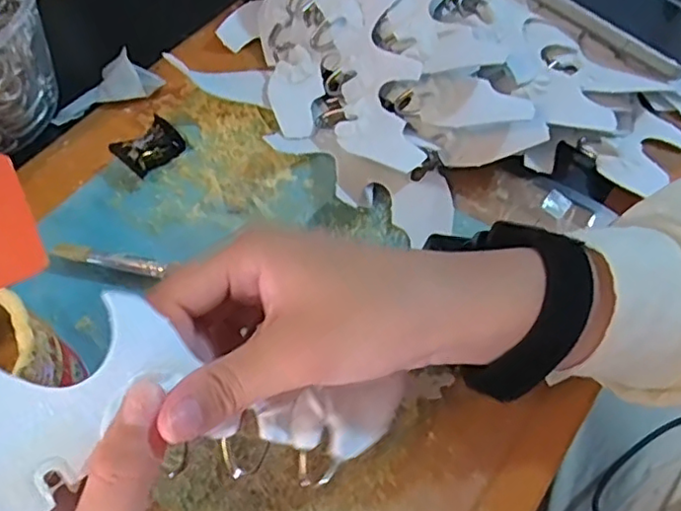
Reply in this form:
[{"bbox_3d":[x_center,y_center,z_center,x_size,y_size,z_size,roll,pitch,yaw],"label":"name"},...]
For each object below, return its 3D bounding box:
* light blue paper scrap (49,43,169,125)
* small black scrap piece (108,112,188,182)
[{"bbox_3d":[-0.155,-0.112,0.407,0.071,0.018,0.029,-19,62,-9],"label":"light blue paper scrap"},{"bbox_3d":[-0.118,-0.067,0.382,0.027,0.017,0.037,39,69,21],"label":"small black scrap piece"}]

